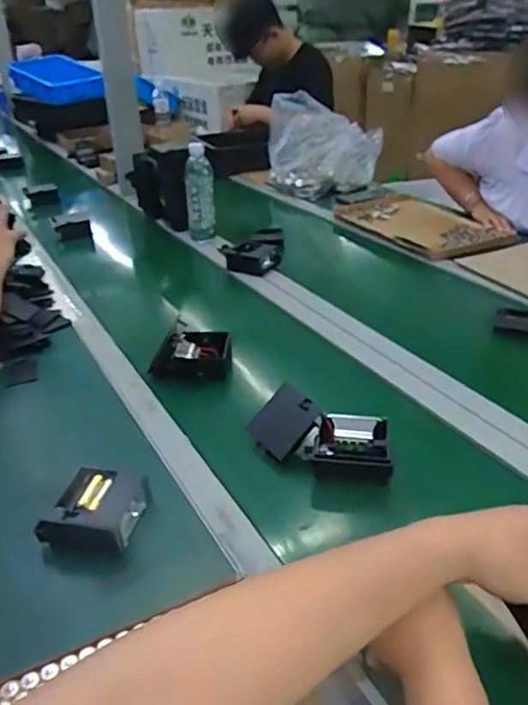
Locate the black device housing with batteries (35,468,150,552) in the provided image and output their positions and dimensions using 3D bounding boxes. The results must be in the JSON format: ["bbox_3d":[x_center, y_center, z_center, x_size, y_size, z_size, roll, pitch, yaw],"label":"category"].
[{"bbox_3d":[-0.180,0.169,0.614,0.097,0.045,0.090,1,30,7],"label":"black device housing with batteries"}]

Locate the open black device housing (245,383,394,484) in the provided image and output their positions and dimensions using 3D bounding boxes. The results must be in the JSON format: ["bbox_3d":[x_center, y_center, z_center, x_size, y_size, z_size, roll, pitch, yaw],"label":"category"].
[{"bbox_3d":[0.067,0.104,0.708,0.185,0.057,0.093,11,33,23],"label":"open black device housing"}]

